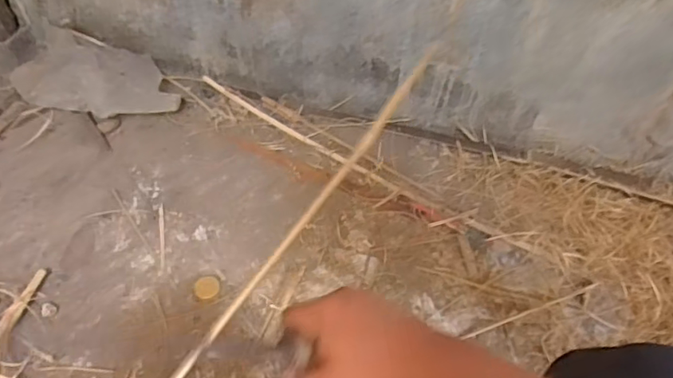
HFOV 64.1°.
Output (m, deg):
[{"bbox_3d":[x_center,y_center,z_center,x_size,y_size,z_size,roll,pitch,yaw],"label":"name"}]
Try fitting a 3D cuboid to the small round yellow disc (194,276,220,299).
[{"bbox_3d":[-0.204,0.155,0.844,0.039,0.004,0.039,1,54,-2],"label":"small round yellow disc"}]

